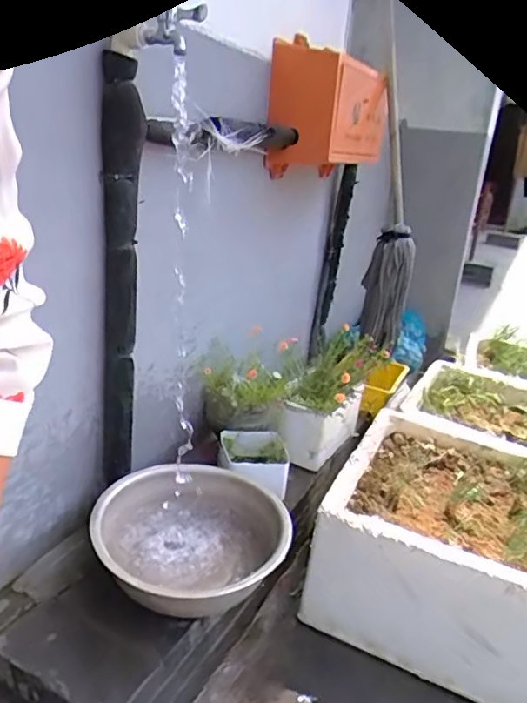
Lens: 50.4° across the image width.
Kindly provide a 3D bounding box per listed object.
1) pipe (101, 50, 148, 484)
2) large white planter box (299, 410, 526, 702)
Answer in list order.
[{"bbox_3d":[-0.255,-0.117,1.009,0.053,0.734,0.055,-7,23,-35],"label":"pipe"},{"bbox_3d":[0.437,0.432,1.254,0.539,0.316,0.534,16,21,27],"label":"large white planter box"}]

